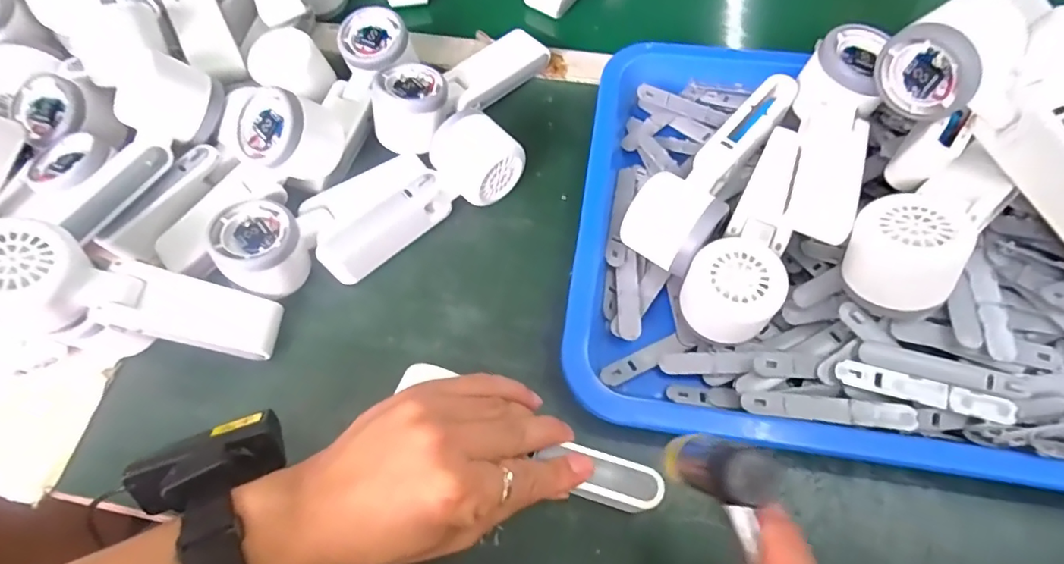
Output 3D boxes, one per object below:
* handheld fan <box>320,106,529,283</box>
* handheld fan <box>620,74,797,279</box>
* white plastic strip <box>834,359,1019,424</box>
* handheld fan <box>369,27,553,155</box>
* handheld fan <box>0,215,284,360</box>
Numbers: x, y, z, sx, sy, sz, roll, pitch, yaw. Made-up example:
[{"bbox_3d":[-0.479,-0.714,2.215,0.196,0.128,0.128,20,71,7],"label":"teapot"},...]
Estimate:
[{"bbox_3d":[-0.087,-0.067,0.407,0.166,0.058,0.058,-32,67,-14],"label":"handheld fan"},{"bbox_3d":[0.129,-0.077,0.392,0.056,0.060,0.173,33,68,17],"label":"handheld fan"},{"bbox_3d":[0.230,0.065,0.316,0.094,0.007,0.015,15,64,9],"label":"white plastic strip"},{"bbox_3d":[-0.059,-0.167,0.456,0.060,0.045,0.166,42,62,18],"label":"handheld fan"},{"bbox_3d":[-0.247,0.013,0.338,0.164,0.038,0.049,23,61,-36],"label":"handheld fan"}]

